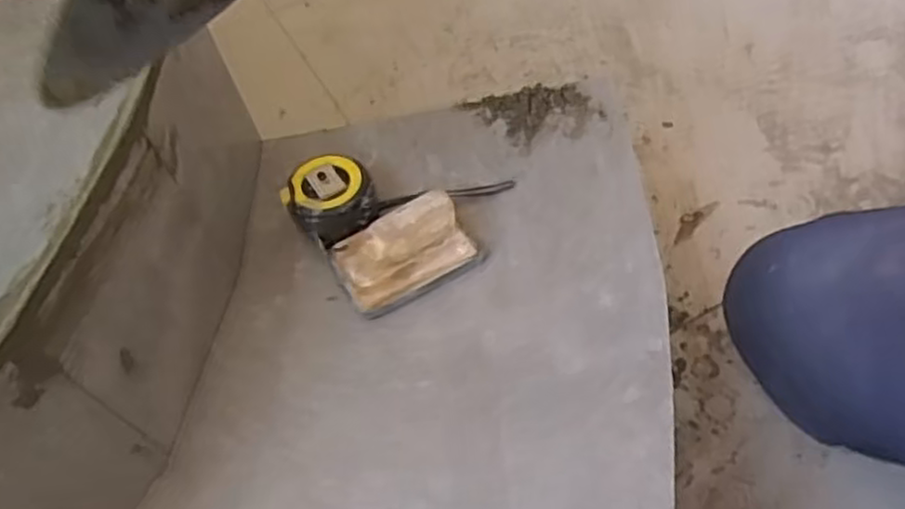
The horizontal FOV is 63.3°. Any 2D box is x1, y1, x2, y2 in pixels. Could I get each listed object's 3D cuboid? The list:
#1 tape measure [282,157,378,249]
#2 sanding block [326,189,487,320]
[{"bbox_3d":[-0.098,-0.043,0.592,0.066,0.038,0.067,-2,53,3],"label":"tape measure"},{"bbox_3d":[-0.037,-0.008,0.554,0.106,0.052,0.069,-25,55,-14],"label":"sanding block"}]

